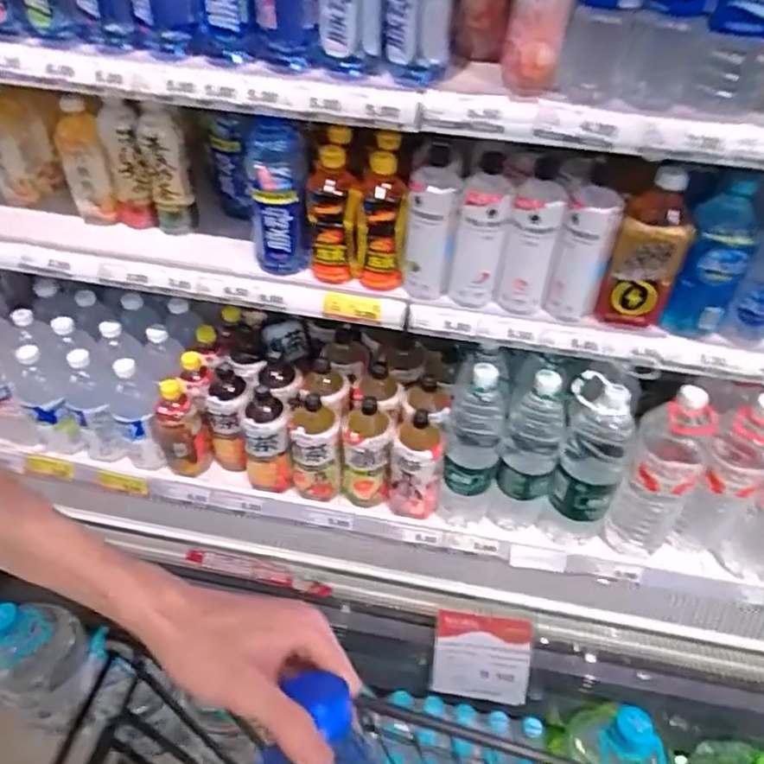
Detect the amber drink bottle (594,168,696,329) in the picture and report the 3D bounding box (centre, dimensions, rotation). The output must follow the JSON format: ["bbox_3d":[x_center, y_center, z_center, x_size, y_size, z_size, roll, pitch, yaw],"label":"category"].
[{"bbox_3d":[0.349,-0.167,0.851,0.080,0.203,0.065,22,47,19],"label":"amber drink bottle"}]

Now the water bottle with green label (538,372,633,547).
[{"bbox_3d":[0.315,0.138,1.009,0.103,0.316,0.077,21,46,18],"label":"water bottle with green label"}]

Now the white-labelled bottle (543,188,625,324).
[{"bbox_3d":[0.270,-0.166,0.876,0.064,0.171,0.069,19,46,17],"label":"white-labelled bottle"}]

